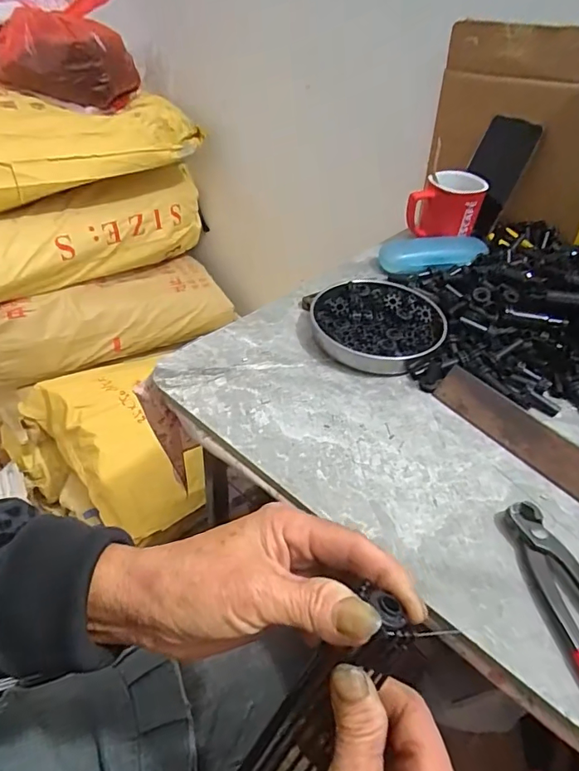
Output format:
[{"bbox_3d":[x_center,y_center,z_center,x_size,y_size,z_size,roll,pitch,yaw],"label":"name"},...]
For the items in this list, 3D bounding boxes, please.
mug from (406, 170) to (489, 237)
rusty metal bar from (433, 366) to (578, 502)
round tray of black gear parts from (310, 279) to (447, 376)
[{"bbox_3d":[0.212,-0.243,0.657,0.088,0.069,0.065,20,45,16],"label":"mug"},{"bbox_3d":[0.204,0.045,0.415,0.177,0.036,0.007,42,13,33],"label":"rusty metal bar"},{"bbox_3d":[0.092,-0.066,0.519,0.135,0.026,0.131,3,43,-3],"label":"round tray of black gear parts"}]

